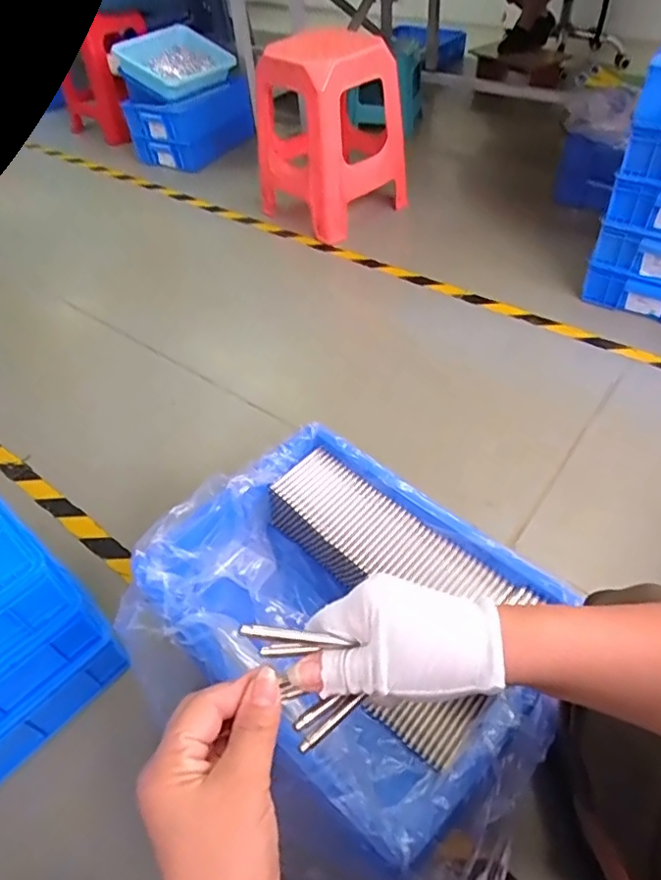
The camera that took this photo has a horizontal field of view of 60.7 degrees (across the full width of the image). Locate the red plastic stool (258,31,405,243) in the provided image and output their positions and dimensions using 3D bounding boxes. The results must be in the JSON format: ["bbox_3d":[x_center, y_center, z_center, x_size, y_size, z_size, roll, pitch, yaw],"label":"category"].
[{"bbox_3d":[-0.001,-0.873,1.604,0.342,0.458,0.339,-25,50,-17],"label":"red plastic stool"}]

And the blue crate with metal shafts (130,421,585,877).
[{"bbox_3d":[0.013,0.188,0.649,0.399,0.132,0.314,33,58,30],"label":"blue crate with metal shafts"}]

